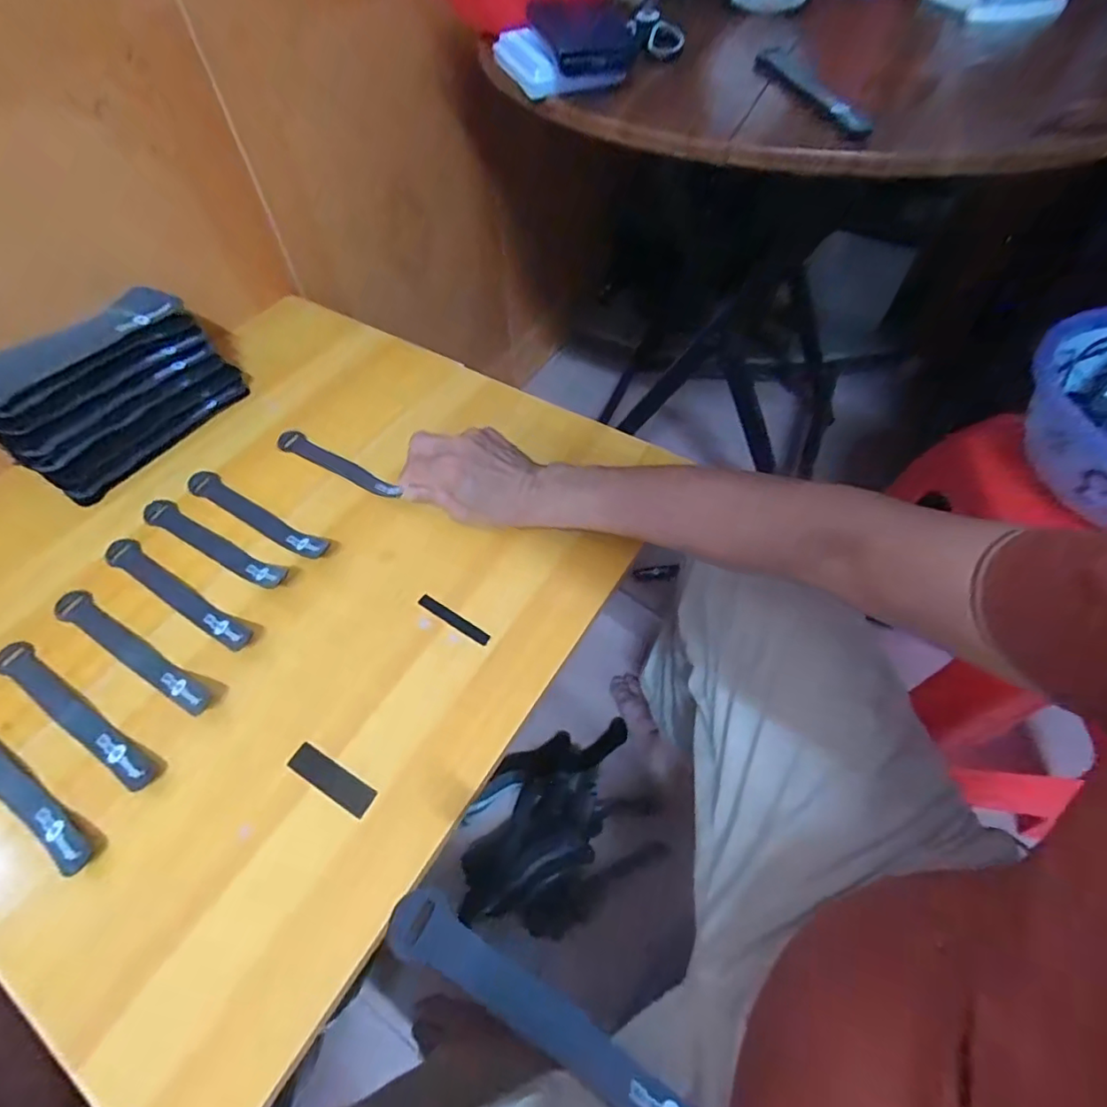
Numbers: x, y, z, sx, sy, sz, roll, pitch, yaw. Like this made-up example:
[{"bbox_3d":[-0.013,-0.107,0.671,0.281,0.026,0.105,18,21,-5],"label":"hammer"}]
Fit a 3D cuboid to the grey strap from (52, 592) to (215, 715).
[{"bbox_3d":[-0.338,0.074,0.438,0.192,0.015,0.025,24,61,17],"label":"grey strap"}]

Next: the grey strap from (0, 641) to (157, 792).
[{"bbox_3d":[-0.364,0.118,0.414,0.191,0.010,0.024,26,61,18],"label":"grey strap"}]

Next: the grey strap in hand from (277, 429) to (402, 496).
[{"bbox_3d":[-0.216,-0.089,0.555,0.159,0.009,0.025,27,61,19],"label":"grey strap in hand"}]

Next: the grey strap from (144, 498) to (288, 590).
[{"bbox_3d":[-0.307,-0.011,0.494,0.183,0.015,0.024,26,61,18],"label":"grey strap"}]

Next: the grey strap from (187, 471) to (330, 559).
[{"bbox_3d":[-0.279,-0.039,0.511,0.187,0.017,0.026,28,62,19],"label":"grey strap"}]

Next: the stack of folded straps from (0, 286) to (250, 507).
[{"bbox_3d":[-0.432,-0.162,0.541,0.076,0.111,0.206,31,63,21],"label":"stack of folded straps"}]

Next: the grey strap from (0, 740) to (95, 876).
[{"bbox_3d":[-0.385,0.157,0.388,0.195,0.012,0.024,26,61,18],"label":"grey strap"}]

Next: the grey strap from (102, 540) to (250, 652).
[{"bbox_3d":[-0.322,0.031,0.467,0.189,0.015,0.023,28,62,19],"label":"grey strap"}]

